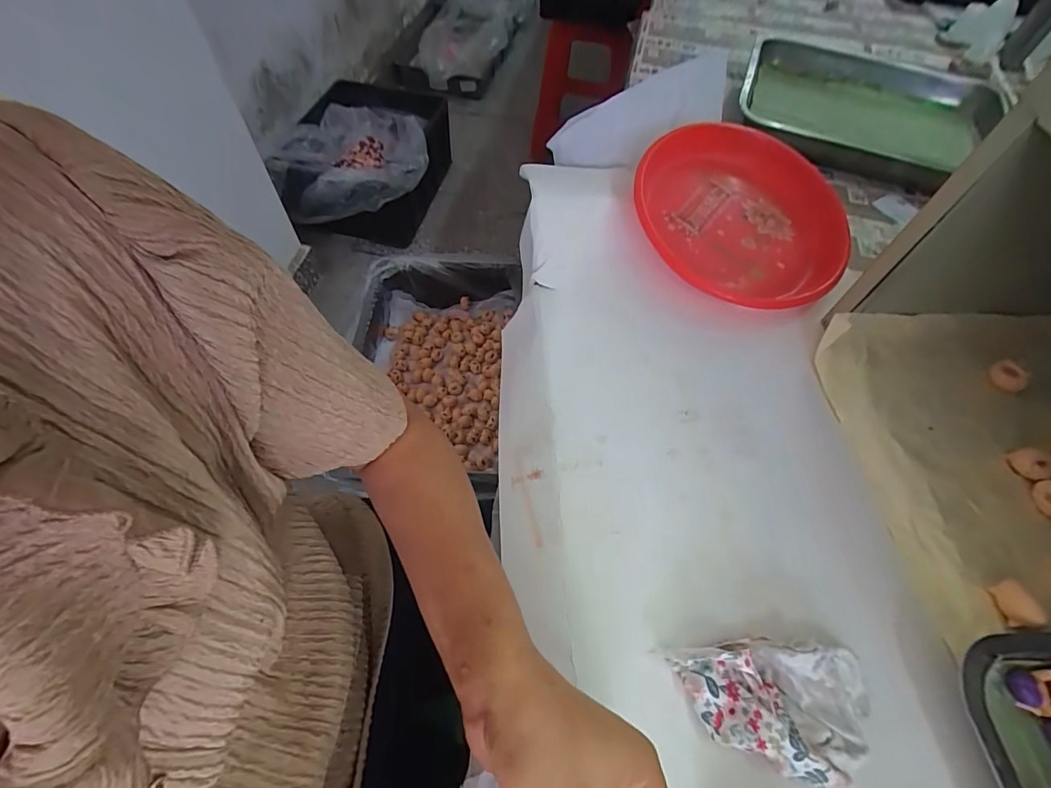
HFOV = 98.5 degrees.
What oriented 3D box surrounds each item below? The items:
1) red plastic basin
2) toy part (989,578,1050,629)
[{"bbox_3d":[0.239,-0.211,0.499,0.228,0.058,0.253,20,59,9],"label":"red plastic basin"},{"bbox_3d":[0.340,0.147,0.315,0.015,0.022,0.029,-7,59,-8],"label":"toy part"}]

